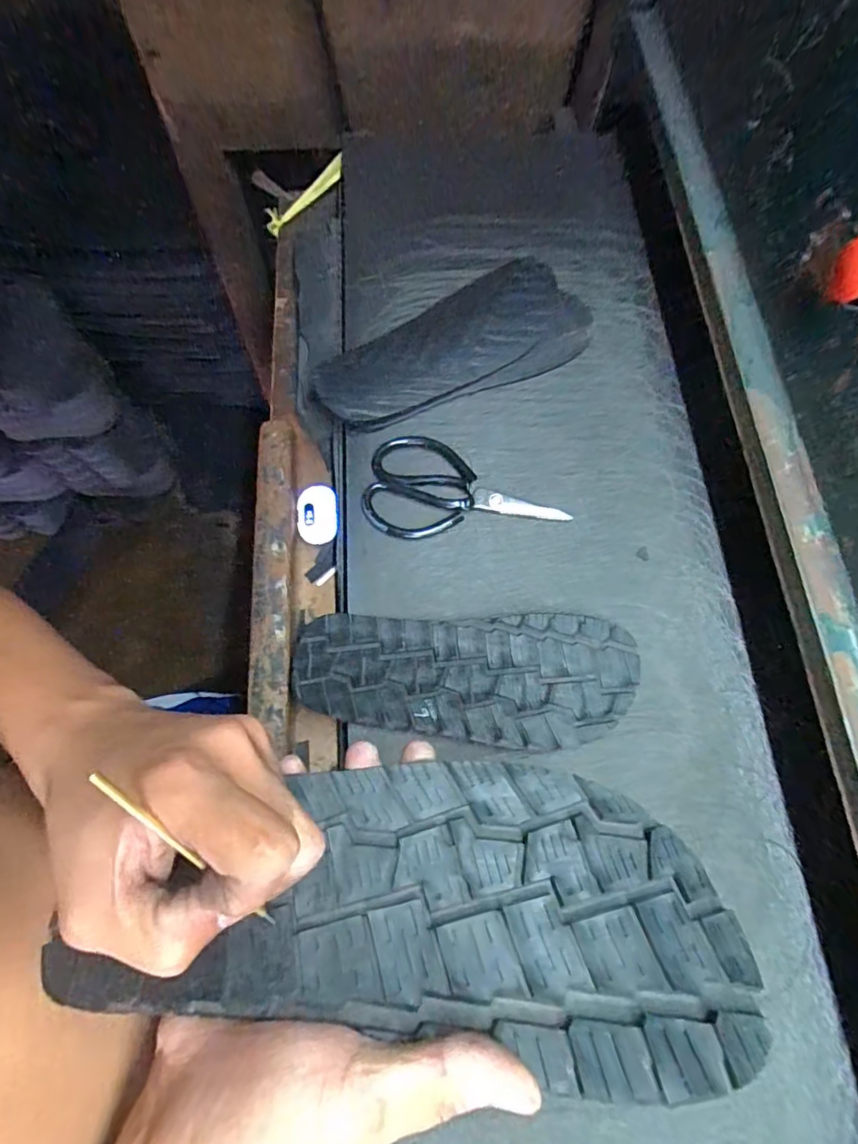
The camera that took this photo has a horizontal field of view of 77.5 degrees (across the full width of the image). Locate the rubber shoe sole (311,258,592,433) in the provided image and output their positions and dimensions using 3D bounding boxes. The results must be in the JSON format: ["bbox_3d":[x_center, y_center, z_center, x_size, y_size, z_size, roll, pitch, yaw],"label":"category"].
[{"bbox_3d":[0.030,-0.227,0.549,0.291,0.031,0.128,-32,75,-13],"label":"rubber shoe sole"}]

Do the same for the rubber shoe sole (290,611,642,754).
[{"bbox_3d":[0.031,0.090,0.447,0.283,0.015,0.107,0,70,-3],"label":"rubber shoe sole"}]

